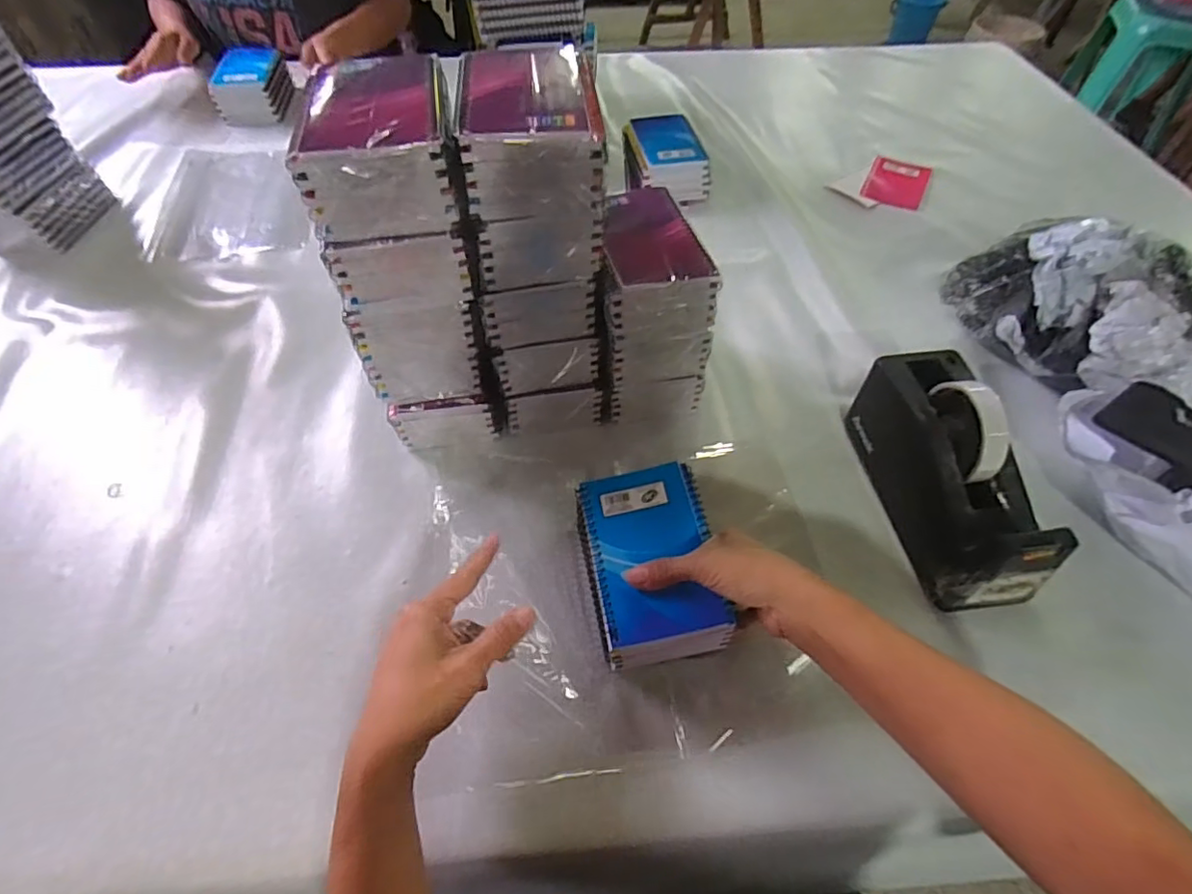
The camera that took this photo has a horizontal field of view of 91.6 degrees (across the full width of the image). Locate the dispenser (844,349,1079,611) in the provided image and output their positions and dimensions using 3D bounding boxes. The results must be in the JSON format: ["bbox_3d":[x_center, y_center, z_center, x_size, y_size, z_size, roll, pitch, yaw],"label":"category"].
[{"bbox_3d":[0.293,0.018,0.479,0.072,0.118,0.203,-6,55,-4],"label":"dispenser"}]

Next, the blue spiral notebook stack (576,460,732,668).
[{"bbox_3d":[0.039,0.088,0.443,0.094,0.060,0.132,-6,55,-4],"label":"blue spiral notebook stack"}]

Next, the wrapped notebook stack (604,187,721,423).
[{"bbox_3d":[0.048,-0.124,0.542,0.095,0.178,0.116,-6,55,-4],"label":"wrapped notebook stack"}]

